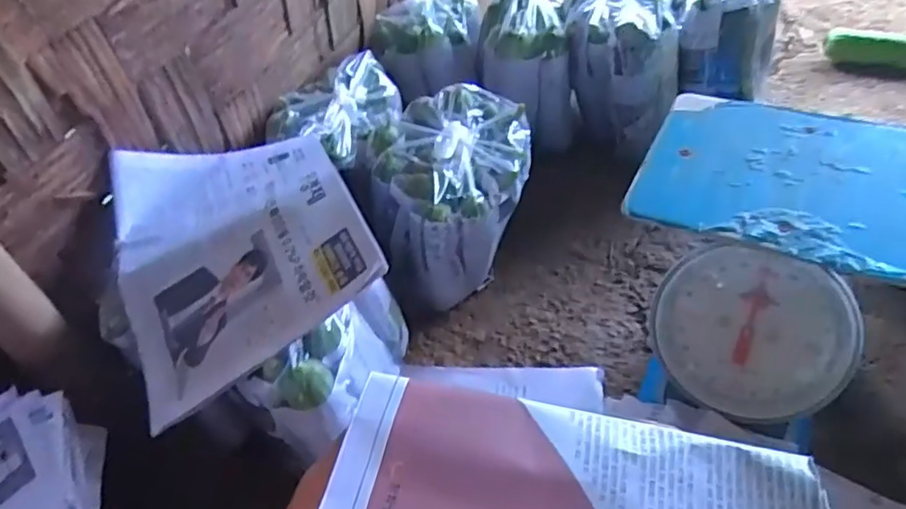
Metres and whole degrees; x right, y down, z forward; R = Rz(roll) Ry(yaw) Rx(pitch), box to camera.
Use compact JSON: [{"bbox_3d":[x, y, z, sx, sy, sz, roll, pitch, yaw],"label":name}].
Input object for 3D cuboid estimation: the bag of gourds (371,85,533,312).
[{"bbox_3d":[0.001,-0.083,0.894,0.208,0.219,0.238,0,47,5],"label":"bag of gourds"}]

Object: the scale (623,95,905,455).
[{"bbox_3d":[0.359,0.017,0.720,0.290,0.277,0.259,19,52,22],"label":"scale"}]

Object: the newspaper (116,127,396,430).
[{"bbox_3d":[-0.250,-0.030,0.693,0.258,0.085,0.375,-20,48,-13],"label":"newspaper"}]

